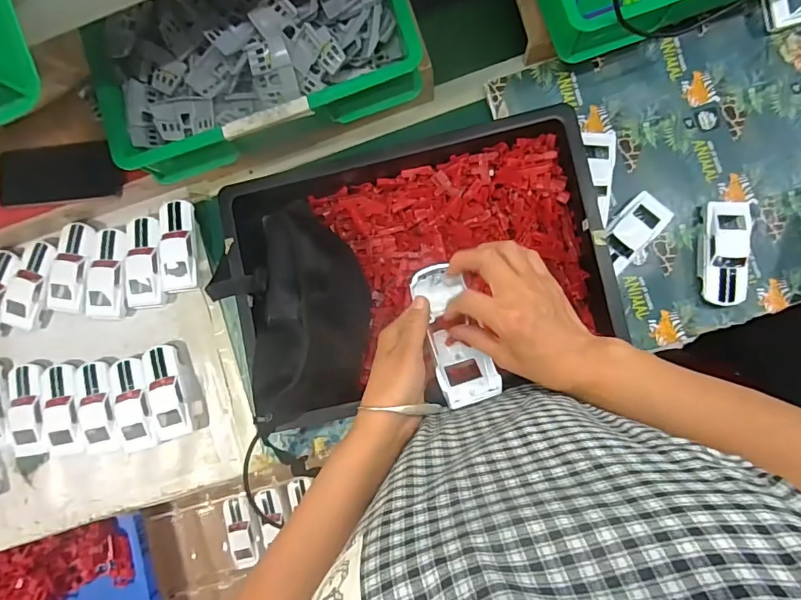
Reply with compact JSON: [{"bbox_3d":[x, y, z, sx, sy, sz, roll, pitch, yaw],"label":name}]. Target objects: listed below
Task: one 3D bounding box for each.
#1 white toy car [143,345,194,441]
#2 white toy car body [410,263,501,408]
[{"bbox_3d":[-0.333,0.131,0.685,0.050,0.029,0.129,-17,84,5],"label":"white toy car"},{"bbox_3d":[0.050,0.031,0.449,0.052,0.029,0.129,-18,83,5],"label":"white toy car body"}]

